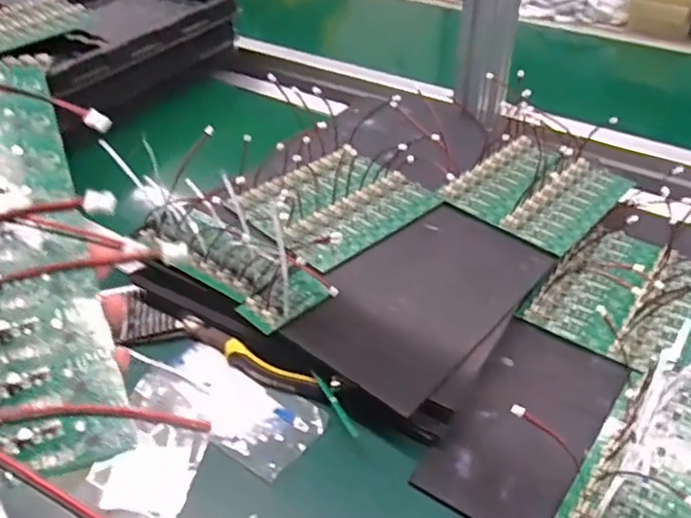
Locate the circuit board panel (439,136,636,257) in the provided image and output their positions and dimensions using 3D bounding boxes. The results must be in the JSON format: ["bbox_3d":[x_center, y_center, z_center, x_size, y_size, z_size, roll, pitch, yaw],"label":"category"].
[{"bbox_3d":[0.233,-0.087,0.720,0.157,0.022,0.189,32,52,33],"label":"circuit board panel"}]

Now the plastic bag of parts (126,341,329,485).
[{"bbox_3d":[-0.104,0.129,0.533,0.160,0.015,0.086,22,47,26],"label":"plastic bag of parts"}]

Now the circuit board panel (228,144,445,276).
[{"bbox_3d":[-0.011,-0.069,0.687,0.154,0.029,0.200,31,49,33],"label":"circuit board panel"}]

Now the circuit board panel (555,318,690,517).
[{"bbox_3d":[0.239,0.138,0.452,0.085,0.075,0.212,25,49,28],"label":"circuit board panel"}]

